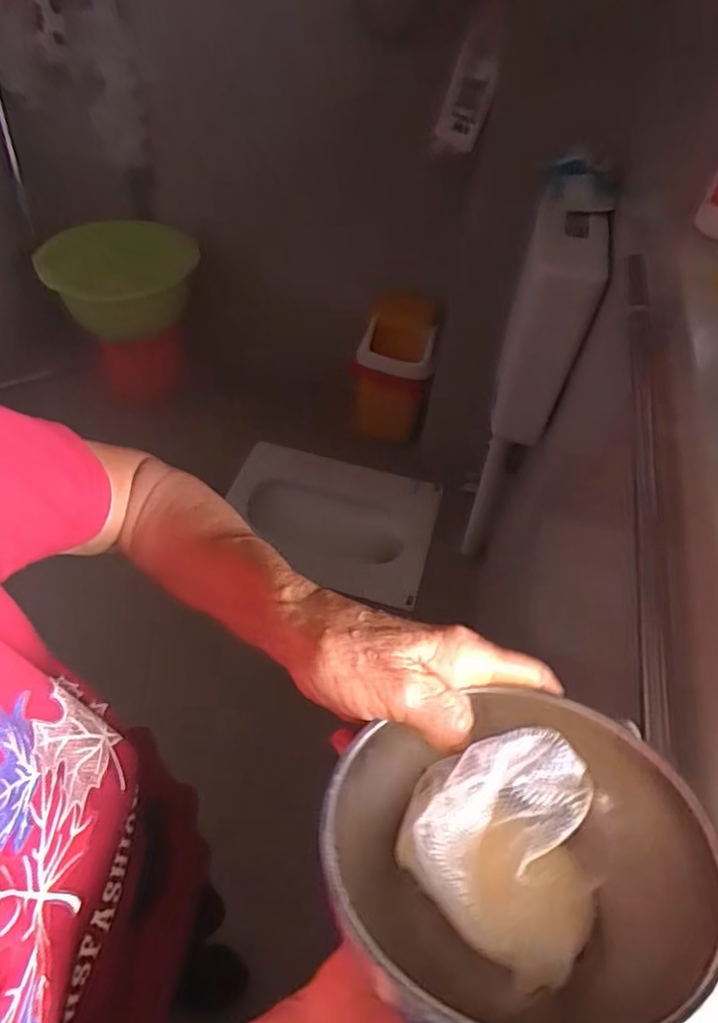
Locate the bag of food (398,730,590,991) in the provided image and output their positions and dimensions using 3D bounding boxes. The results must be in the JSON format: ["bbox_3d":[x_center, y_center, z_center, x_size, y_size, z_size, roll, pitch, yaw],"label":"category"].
[{"bbox_3d":[0.050,0.123,0.220,0.062,0.045,0.071,3,50,-2],"label":"bag of food"}]

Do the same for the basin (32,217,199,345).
[{"bbox_3d":[-0.638,-0.649,1.692,0.361,0.208,0.361,-2,50,-7],"label":"basin"}]

